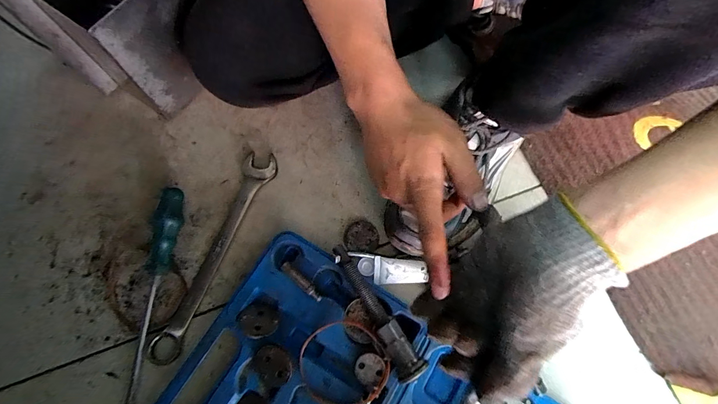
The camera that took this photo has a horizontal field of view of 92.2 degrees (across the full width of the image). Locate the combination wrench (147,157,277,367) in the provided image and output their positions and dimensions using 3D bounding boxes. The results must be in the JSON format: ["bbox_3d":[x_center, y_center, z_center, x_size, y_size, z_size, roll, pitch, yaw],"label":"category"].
[{"bbox_3d":[-0.167,0.055,0.403,0.039,0.009,0.253,21,73,4],"label":"combination wrench"}]

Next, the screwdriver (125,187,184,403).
[{"bbox_3d":[-0.227,0.101,0.369,0.027,0.036,0.239,8,72,0],"label":"screwdriver"}]

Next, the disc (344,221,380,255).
[{"bbox_3d":[0.003,0.041,0.418,0.040,0.004,0.037,1,72,-2],"label":"disc"}]

